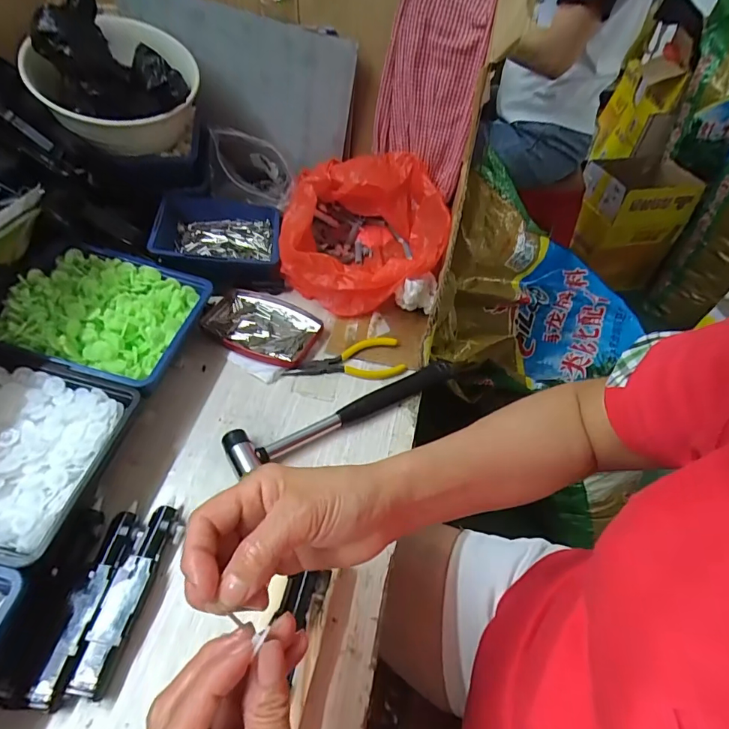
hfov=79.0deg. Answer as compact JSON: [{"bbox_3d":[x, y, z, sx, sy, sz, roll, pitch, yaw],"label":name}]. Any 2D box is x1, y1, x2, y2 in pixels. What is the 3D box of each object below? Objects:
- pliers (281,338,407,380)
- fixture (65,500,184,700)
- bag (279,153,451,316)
[{"bbox_3d":[-0.019,-0.001,0.459,0.121,0.010,0.047,-12,51,-15],"label":"pliers"},{"bbox_3d":[-0.161,0.158,0.310,0.026,0.022,0.121,10,49,3],"label":"fixture"},{"bbox_3d":[0.002,-0.162,0.538,0.186,0.106,0.197,4,49,-3],"label":"bag"}]

